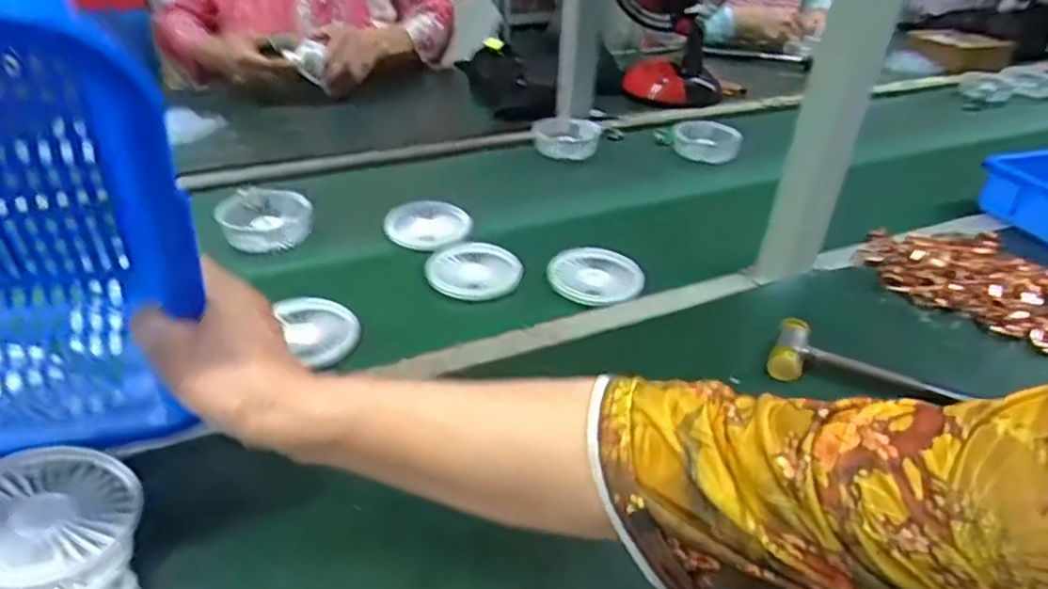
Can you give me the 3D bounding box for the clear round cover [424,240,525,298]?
[{"bbox_3d":[-0.049,-0.029,0.648,0.091,0.010,0.087,4,37,1],"label":"clear round cover"}]

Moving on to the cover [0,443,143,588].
[{"bbox_3d":[-0.263,0.118,0.354,0.085,0.008,0.086,31,32,8],"label":"cover"}]

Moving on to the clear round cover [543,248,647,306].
[{"bbox_3d":[0.074,-0.023,0.647,0.089,0.017,0.092,2,37,-2],"label":"clear round cover"}]

